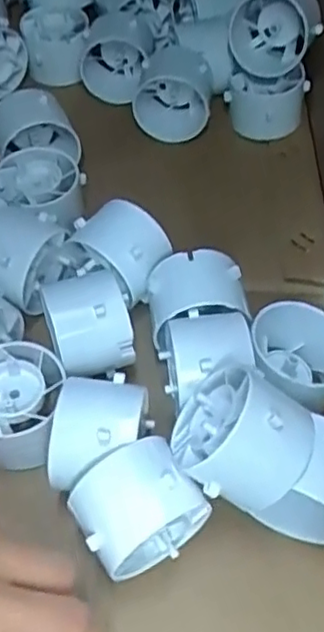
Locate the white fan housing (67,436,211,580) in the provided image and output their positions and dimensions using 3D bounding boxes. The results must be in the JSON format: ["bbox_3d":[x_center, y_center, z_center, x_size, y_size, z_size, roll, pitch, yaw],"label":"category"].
[{"bbox_3d":[-0.010,0.078,0.266,0.045,0.042,0.037,-25,58,-20],"label":"white fan housing"}]

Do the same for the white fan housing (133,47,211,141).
[{"bbox_3d":[0.007,-0.145,0.426,0.048,0.045,0.035,10,54,5],"label":"white fan housing"}]

